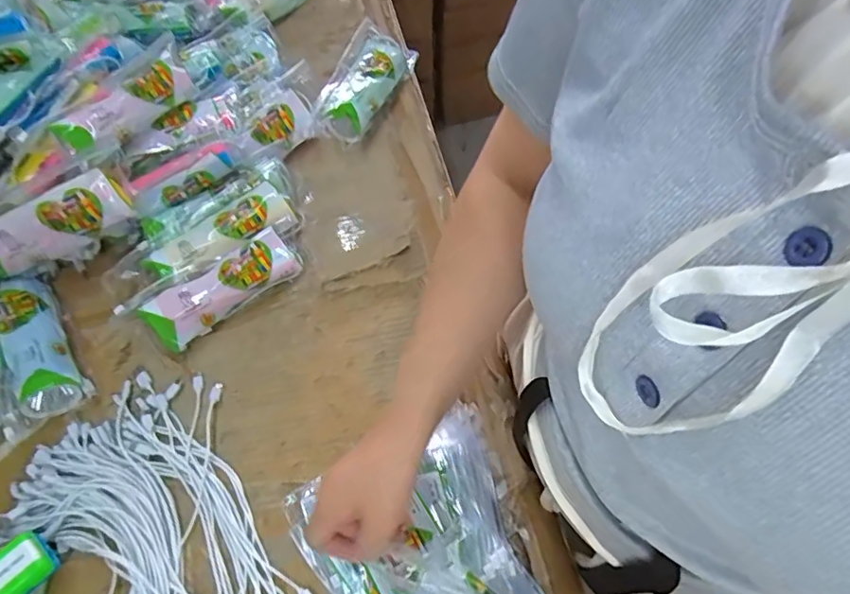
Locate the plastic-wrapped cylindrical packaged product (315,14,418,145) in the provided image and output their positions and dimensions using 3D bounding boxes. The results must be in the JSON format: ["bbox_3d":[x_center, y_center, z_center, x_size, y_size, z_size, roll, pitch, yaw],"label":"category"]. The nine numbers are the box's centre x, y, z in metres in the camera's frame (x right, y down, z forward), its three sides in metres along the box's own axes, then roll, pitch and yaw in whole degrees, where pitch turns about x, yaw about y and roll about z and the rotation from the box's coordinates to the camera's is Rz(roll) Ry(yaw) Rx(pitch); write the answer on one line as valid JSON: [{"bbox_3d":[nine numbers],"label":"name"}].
[{"bbox_3d":[-0.080,-0.296,0.740,0.084,0.045,0.206,17,64,10],"label":"plastic-wrapped cylindrical packaged product"}]

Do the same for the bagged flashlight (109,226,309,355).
[{"bbox_3d":[-0.228,-0.011,0.599,0.180,0.046,0.067,-36,67,-16],"label":"bagged flashlight"}]

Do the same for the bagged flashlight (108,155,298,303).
[{"bbox_3d":[-0.244,-0.064,0.628,0.236,0.043,0.086,-39,68,-17],"label":"bagged flashlight"}]

